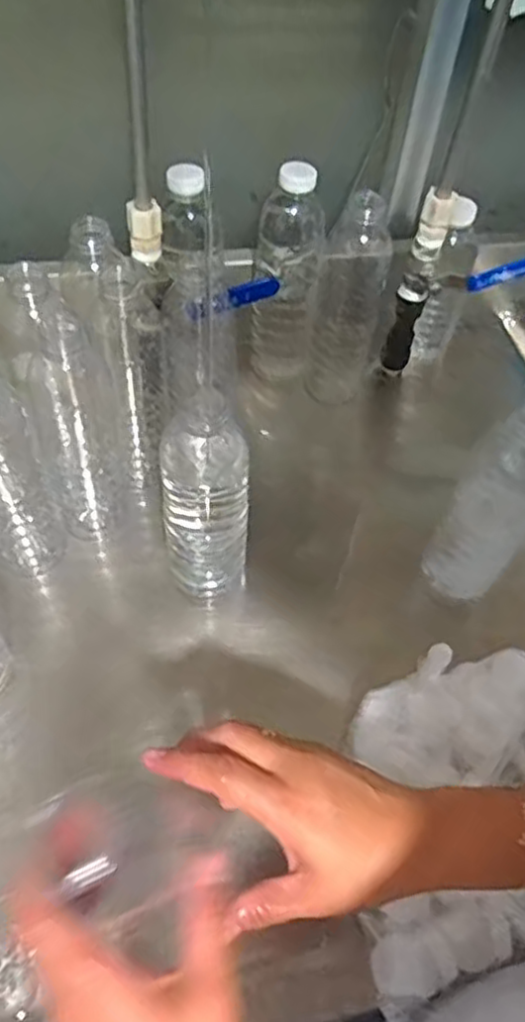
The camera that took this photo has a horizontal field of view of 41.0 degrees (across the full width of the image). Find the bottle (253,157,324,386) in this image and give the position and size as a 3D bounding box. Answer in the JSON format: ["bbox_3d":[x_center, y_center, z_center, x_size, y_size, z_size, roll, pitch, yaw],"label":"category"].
[{"bbox_3d":[0.024,-0.222,0.668,0.061,0.198,0.055,4,53,-1],"label":"bottle"}]

